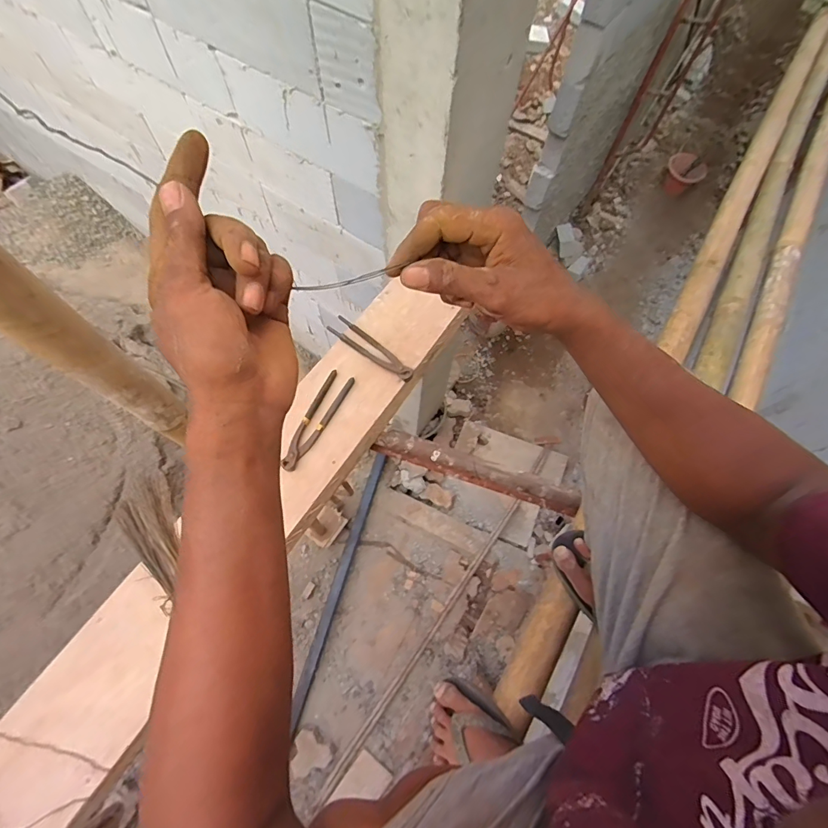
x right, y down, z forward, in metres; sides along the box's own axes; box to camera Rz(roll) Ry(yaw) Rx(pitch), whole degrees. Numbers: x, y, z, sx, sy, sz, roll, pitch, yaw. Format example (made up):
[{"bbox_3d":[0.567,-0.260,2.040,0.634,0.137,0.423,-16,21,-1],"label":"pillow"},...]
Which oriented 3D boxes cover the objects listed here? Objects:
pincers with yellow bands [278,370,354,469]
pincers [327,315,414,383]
[{"bbox_3d":[-0.199,0.008,0.840,0.051,0.020,0.226,26,69,9],"label":"pincers with yellow bands"},{"bbox_3d":[-0.092,-0.138,0.895,0.217,0.018,0.045,39,71,13],"label":"pincers"}]

